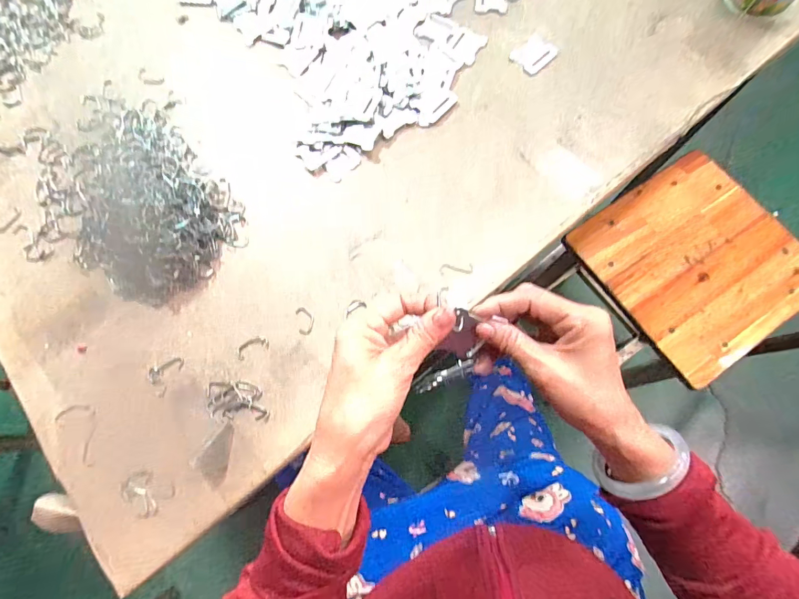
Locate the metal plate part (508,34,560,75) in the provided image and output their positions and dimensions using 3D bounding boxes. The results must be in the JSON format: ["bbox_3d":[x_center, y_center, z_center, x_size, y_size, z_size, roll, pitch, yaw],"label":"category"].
[{"bbox_3d":[0.181,-0.331,0.522,0.056,0.004,0.045,-41,77,-9],"label":"metal plate part"}]

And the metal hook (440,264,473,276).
[{"bbox_3d":[0.065,-0.035,0.445,0.037,0.004,0.014,-4,72,1],"label":"metal hook"}]

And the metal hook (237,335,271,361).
[{"bbox_3d":[-0.162,0.052,0.428,0.035,0.004,0.019,-23,73,-6],"label":"metal hook"}]

